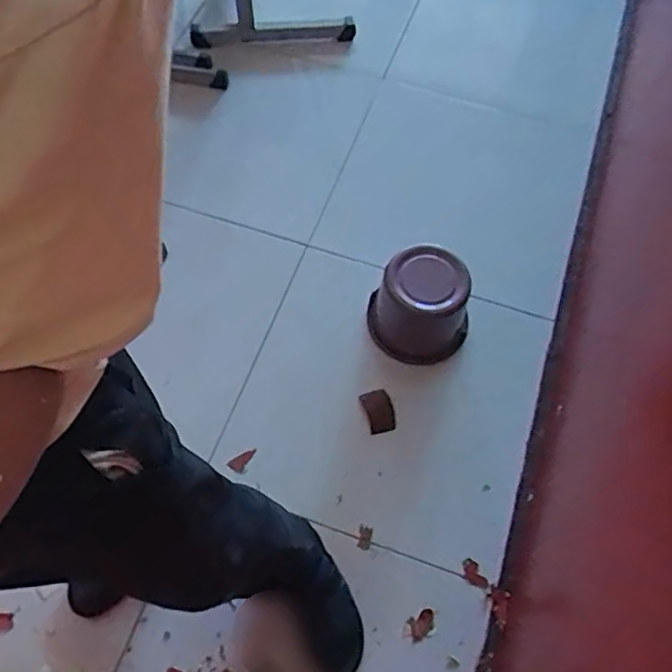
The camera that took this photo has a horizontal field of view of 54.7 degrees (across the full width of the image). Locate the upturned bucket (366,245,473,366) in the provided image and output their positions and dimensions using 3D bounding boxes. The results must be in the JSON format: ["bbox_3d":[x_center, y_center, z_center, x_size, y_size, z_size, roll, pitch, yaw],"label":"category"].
[{"bbox_3d":[0.178,-0.068,1.364,0.218,0.224,0.181,18,64,8],"label":"upturned bucket"}]

